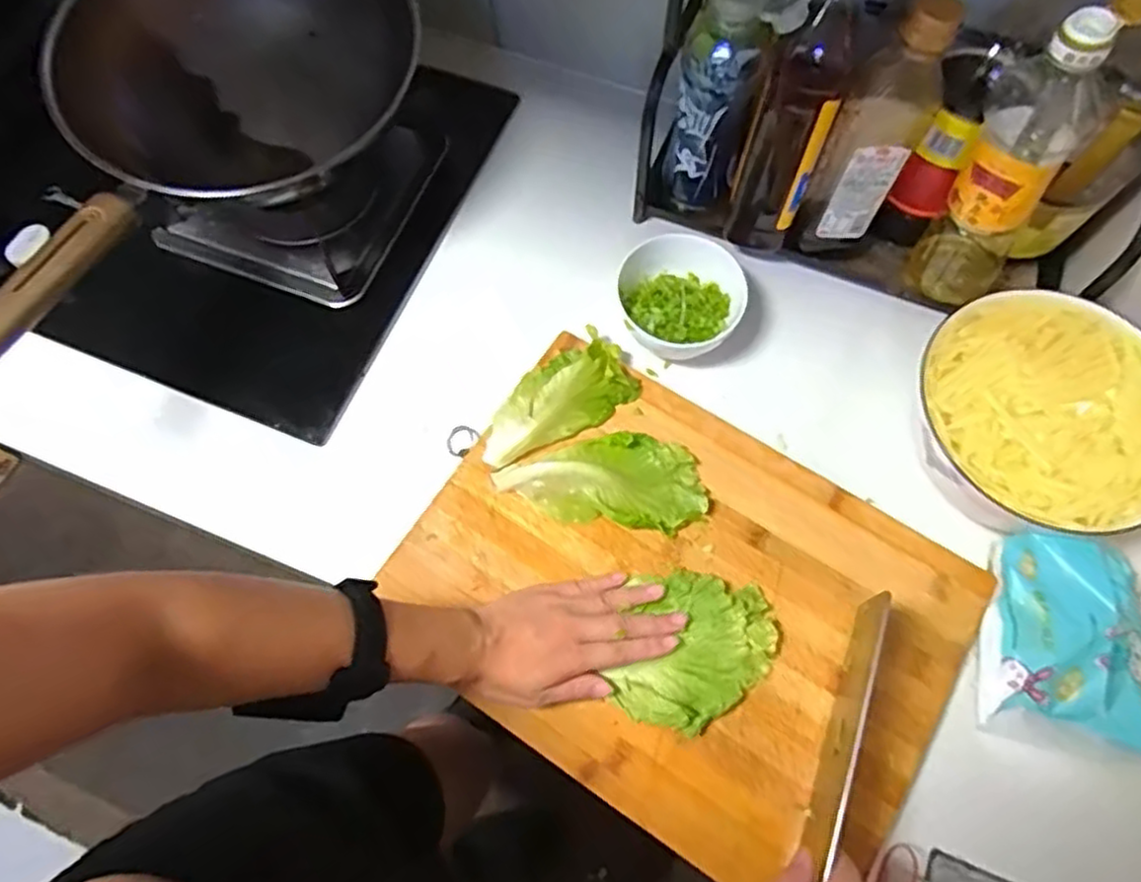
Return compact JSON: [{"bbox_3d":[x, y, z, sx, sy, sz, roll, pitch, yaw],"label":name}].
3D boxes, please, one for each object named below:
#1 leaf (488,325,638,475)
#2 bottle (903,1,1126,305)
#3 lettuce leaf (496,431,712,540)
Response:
[{"bbox_3d":[-0.011,-0.037,0.606,0.151,0.032,0.067,-35,72,-13],"label":"leaf"},{"bbox_3d":[0.341,-0.202,0.561,0.080,0.262,0.063,39,73,15],"label":"bottle"},{"bbox_3d":[0.027,0.025,0.583,0.167,0.035,0.077,8,68,3],"label":"lettuce leaf"}]

